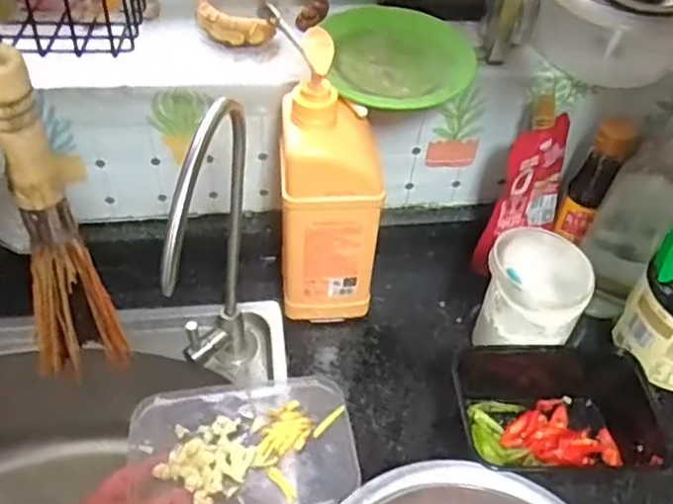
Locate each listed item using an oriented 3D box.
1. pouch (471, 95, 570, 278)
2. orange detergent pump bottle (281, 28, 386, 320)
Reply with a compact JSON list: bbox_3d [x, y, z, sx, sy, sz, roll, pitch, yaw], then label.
[{"bbox_3d":[0.188,-0.061,0.656,0.095,0.185,0.040,-31,58,-27],"label":"pouch"},{"bbox_3d":[-0.004,-0.043,0.582,0.082,0.283,0.061,0,49,-4],"label":"orange detergent pump bottle"}]

